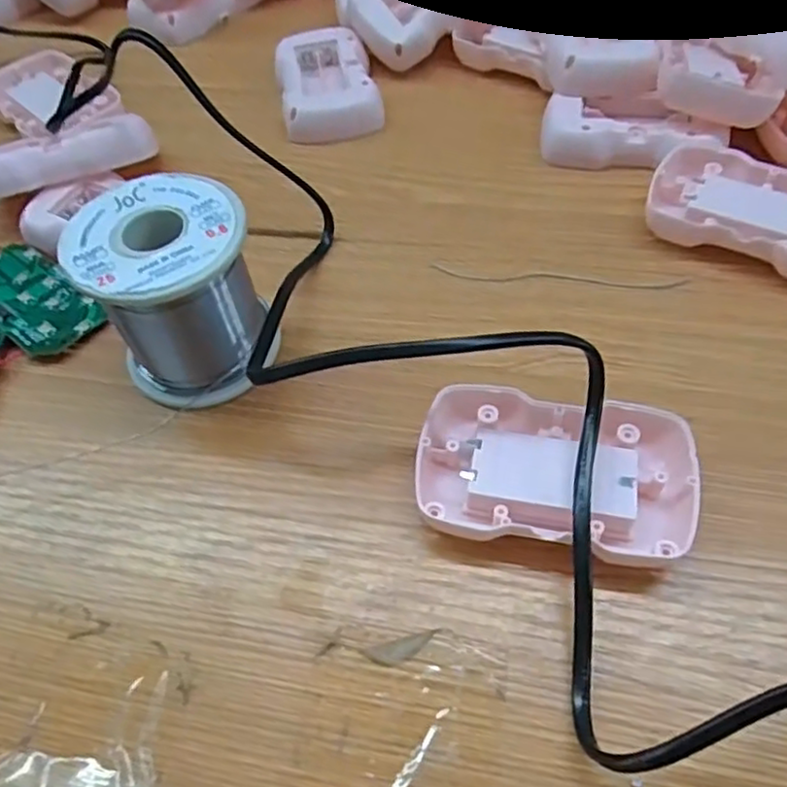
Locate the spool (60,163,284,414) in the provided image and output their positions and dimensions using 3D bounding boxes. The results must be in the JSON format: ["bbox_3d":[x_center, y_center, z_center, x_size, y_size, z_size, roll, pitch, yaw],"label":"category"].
[{"bbox_3d":[-0.081,-0.039,0.254,0.058,0.065,0.057,-2,56,3],"label":"spool"}]

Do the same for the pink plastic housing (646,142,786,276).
[{"bbox_3d":[0.157,-0.078,0.291,0.087,0.016,0.057,21,60,18],"label":"pink plastic housing"}]

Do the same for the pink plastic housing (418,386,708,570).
[{"bbox_3d":[0.055,0.027,0.224,0.090,0.020,0.054,7,57,9],"label":"pink plastic housing"}]

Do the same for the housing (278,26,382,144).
[{"bbox_3d":[-0.037,-0.173,0.373,0.052,0.018,0.084,-11,56,-3],"label":"housing"}]

